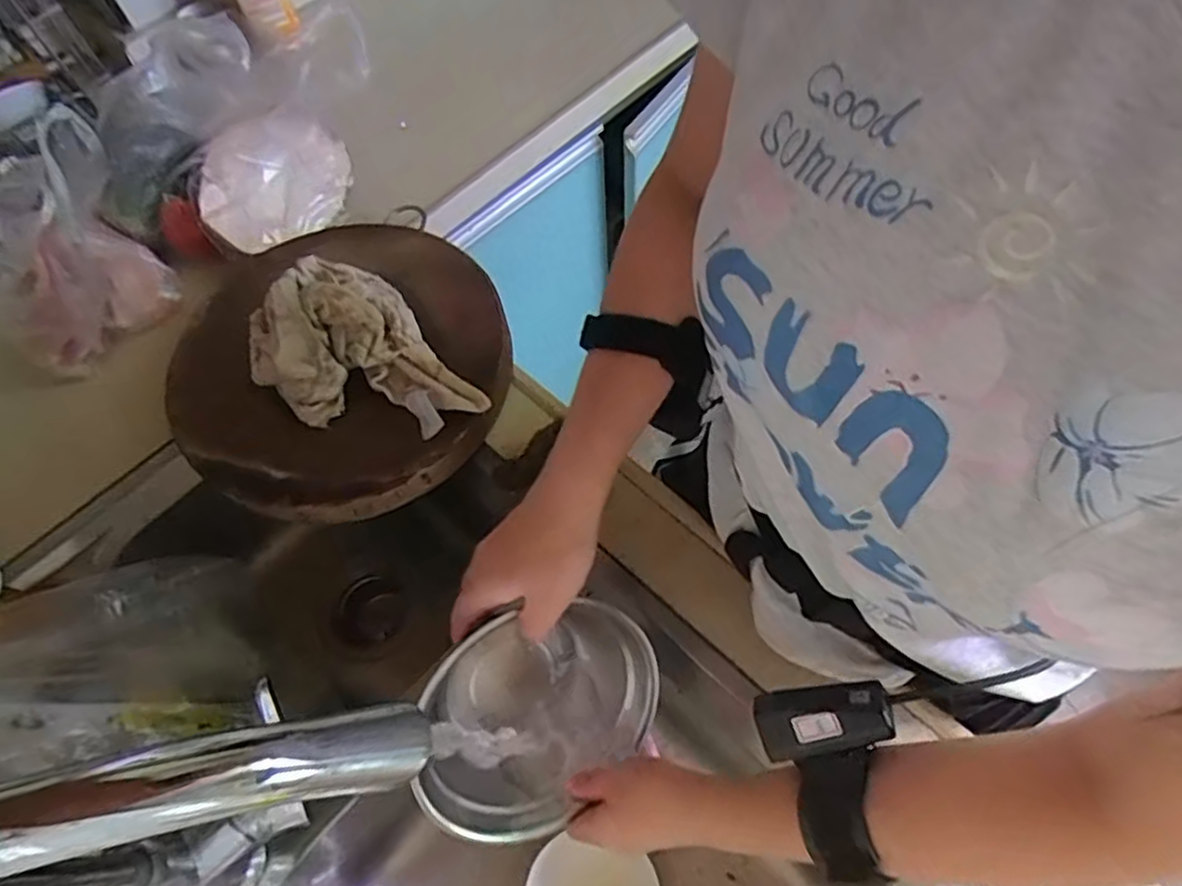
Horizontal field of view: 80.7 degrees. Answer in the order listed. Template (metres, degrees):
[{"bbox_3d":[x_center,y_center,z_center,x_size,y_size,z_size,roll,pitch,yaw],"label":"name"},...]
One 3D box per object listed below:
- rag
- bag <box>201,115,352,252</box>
[{"bbox_3d":[-0.205,-0.076,0.592,0.135,0.064,0.200,-35,65,-14],"label":"rag"},{"bbox_3d":[-0.318,-0.265,0.700,0.146,0.075,0.092,-26,64,-9],"label":"bag"}]

